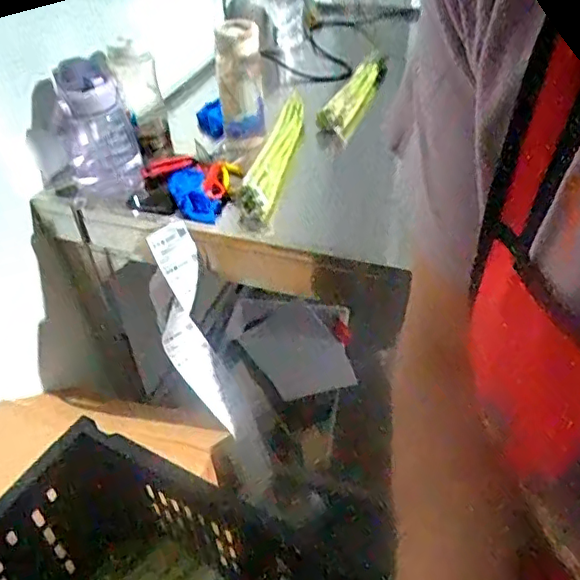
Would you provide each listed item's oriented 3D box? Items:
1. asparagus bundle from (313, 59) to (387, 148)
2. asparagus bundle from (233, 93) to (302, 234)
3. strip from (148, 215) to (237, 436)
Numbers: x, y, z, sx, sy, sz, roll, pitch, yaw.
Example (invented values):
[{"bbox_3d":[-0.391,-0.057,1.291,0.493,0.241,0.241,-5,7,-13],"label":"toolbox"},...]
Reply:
[{"bbox_3d":[0.131,-0.396,1.171,0.058,0.085,0.338,14,44,19],"label":"asparagus bundle"},{"bbox_3d":[-0.022,-0.230,0.961,0.054,0.059,0.358,7,42,11],"label":"asparagus bundle"},{"bbox_3d":[-0.149,0.067,0.853,0.070,0.329,0.032,-13,16,-12],"label":"strip"}]

